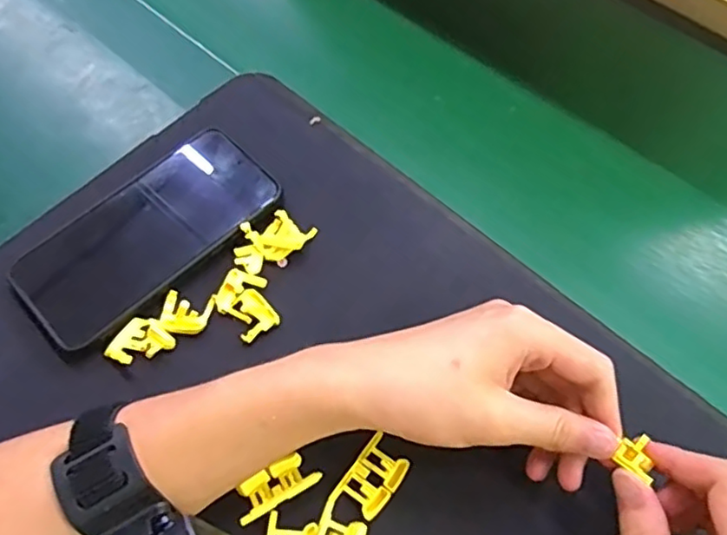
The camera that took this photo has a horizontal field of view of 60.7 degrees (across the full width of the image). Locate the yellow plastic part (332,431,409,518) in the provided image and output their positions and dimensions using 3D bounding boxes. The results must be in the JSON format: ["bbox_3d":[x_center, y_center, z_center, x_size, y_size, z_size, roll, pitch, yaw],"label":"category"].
[{"bbox_3d":[0.005,0.112,0.329,0.026,0.006,0.040,36,64,15],"label":"yellow plastic part"}]

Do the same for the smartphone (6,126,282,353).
[{"bbox_3d":[-0.138,-0.024,0.395,0.162,0.005,0.088,-38,67,-17],"label":"smartphone"}]

